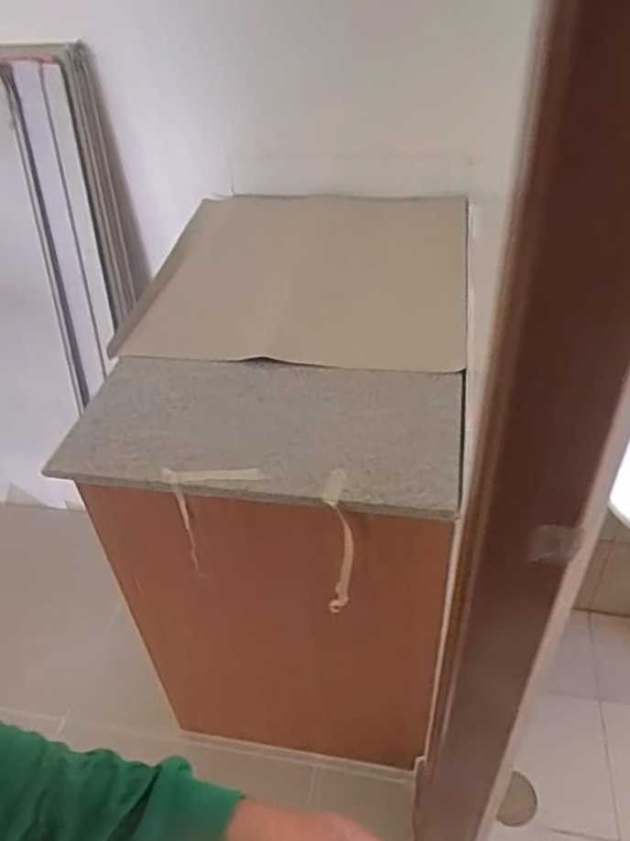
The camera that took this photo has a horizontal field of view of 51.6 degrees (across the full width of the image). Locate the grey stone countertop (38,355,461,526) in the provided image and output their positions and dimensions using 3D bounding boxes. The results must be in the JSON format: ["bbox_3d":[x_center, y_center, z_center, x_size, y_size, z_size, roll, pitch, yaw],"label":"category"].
[{"bbox_3d":[-0.083,0.003,1.006,0.601,0.033,0.291,5,42,10],"label":"grey stone countertop"}]

